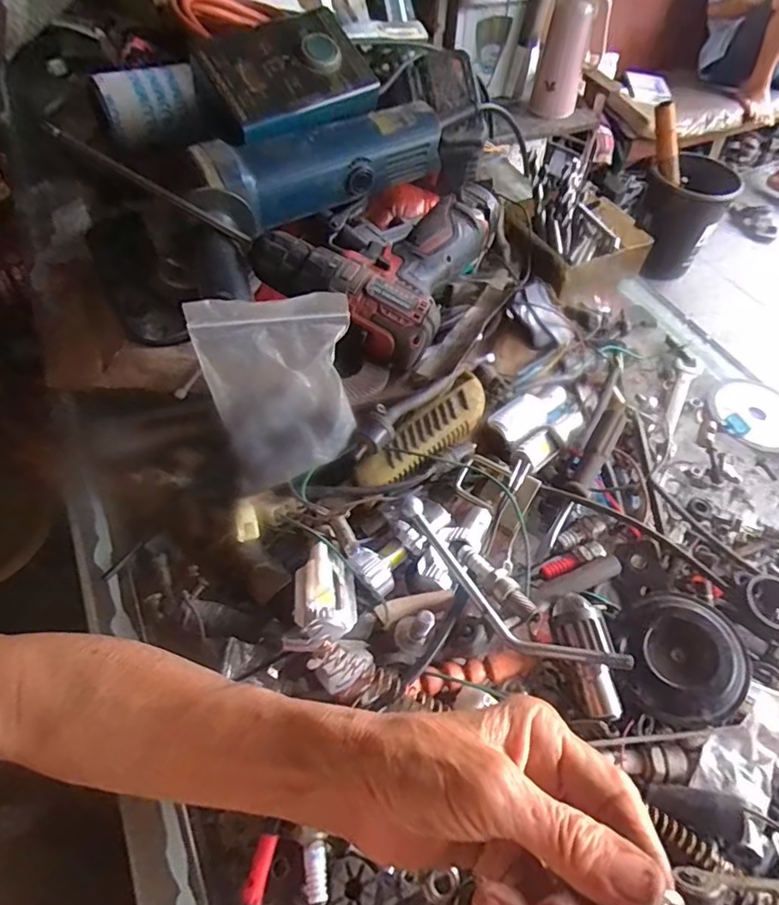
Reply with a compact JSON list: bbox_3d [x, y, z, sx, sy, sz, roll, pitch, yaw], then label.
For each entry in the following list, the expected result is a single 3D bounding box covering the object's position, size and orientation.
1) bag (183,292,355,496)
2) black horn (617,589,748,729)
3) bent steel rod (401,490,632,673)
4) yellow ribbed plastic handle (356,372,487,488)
[{"bbox_3d":[-0.071,-0.038,0.349,0.092,0.017,0.116,-7,98,-3],"label":"bag"},{"bbox_3d":[0.159,0.110,0.298,0.063,0.024,0.065,0,55,-1],"label":"black horn"},{"bbox_3d":[0.061,0.083,0.322,0.153,0.016,0.034,36,79,27],"label":"bent steel rod"},{"bbox_3d":[0.028,-0.014,0.388,0.032,0.014,0.119,39,63,23],"label":"yellow ribbed plastic handle"}]

